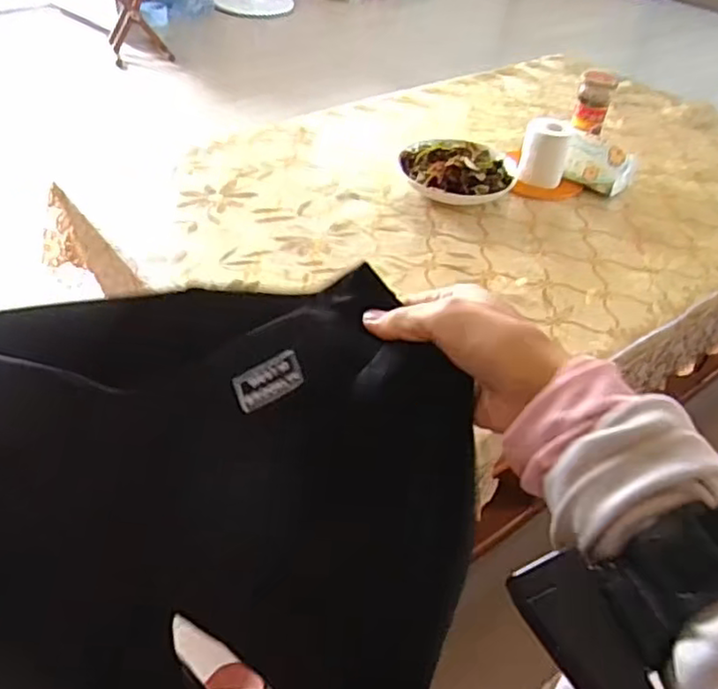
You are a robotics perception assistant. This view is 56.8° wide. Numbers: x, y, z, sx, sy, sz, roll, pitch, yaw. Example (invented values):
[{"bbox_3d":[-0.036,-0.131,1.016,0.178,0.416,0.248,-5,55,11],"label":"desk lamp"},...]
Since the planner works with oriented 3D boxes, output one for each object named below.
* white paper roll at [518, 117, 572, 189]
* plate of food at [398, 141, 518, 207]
[{"bbox_3d":[0.312,-0.318,1.122,0.078,0.102,0.068,16,41,10],"label":"white paper roll"},{"bbox_3d":[0.161,-0.285,1.104,0.196,0.072,0.155,12,41,6],"label":"plate of food"}]

